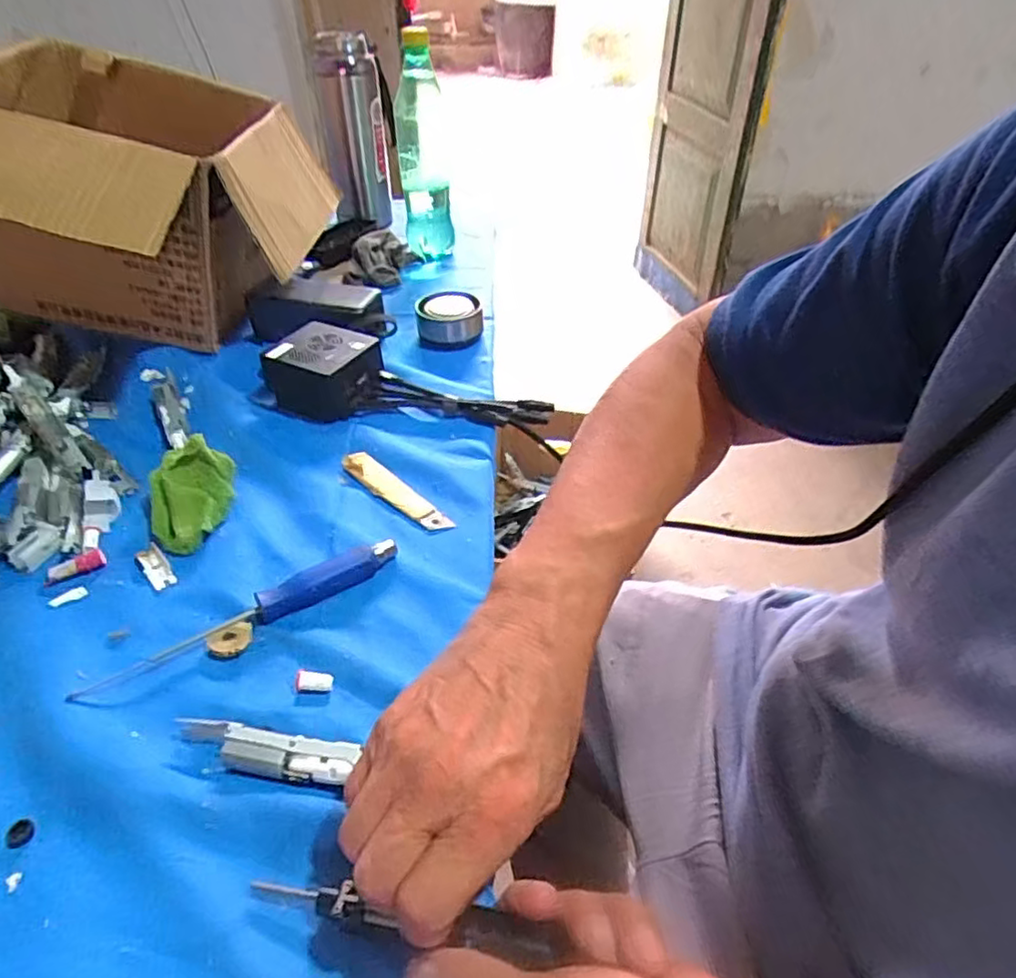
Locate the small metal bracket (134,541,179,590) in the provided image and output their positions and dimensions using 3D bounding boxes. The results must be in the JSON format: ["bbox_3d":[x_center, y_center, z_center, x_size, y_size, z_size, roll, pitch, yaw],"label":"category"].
[{"bbox_3d":[-0.230,0.050,0.413,0.015,0.007,0.037,-29,51,-31],"label":"small metal bracket"}]

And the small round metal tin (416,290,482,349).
[{"bbox_3d":[-0.059,-0.170,0.640,0.065,0.037,0.060,-3,42,-7],"label":"small round metal tin"}]

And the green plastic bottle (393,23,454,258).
[{"bbox_3d":[-0.099,-0.398,0.748,0.060,0.233,0.069,-5,42,-5],"label":"green plastic bottle"}]

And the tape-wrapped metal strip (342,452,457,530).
[{"bbox_3d":[-0.084,0.001,0.472,0.109,0.005,0.022,34,50,30],"label":"tape-wrapped metal strip"}]

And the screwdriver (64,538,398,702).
[{"bbox_3d":[-0.154,0.074,0.379,0.187,0.015,0.020,-24,49,-27],"label":"screwdriver"}]

